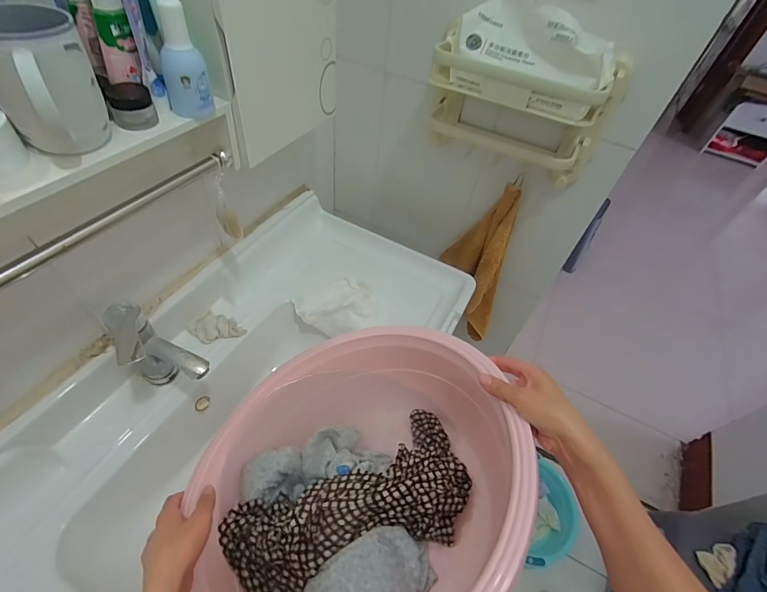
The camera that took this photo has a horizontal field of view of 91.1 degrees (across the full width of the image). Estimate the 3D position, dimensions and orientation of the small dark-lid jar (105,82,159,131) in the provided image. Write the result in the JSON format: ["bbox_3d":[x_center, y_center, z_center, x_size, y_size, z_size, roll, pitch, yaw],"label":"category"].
[{"bbox_3d":[-0.286,-0.216,0.429,0.043,0.034,0.045,-17,54,-19],"label":"small dark-lid jar"}]

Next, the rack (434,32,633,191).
[{"bbox_3d":[0.215,-0.311,0.640,0.282,0.171,0.153,24,51,13],"label":"rack"}]

